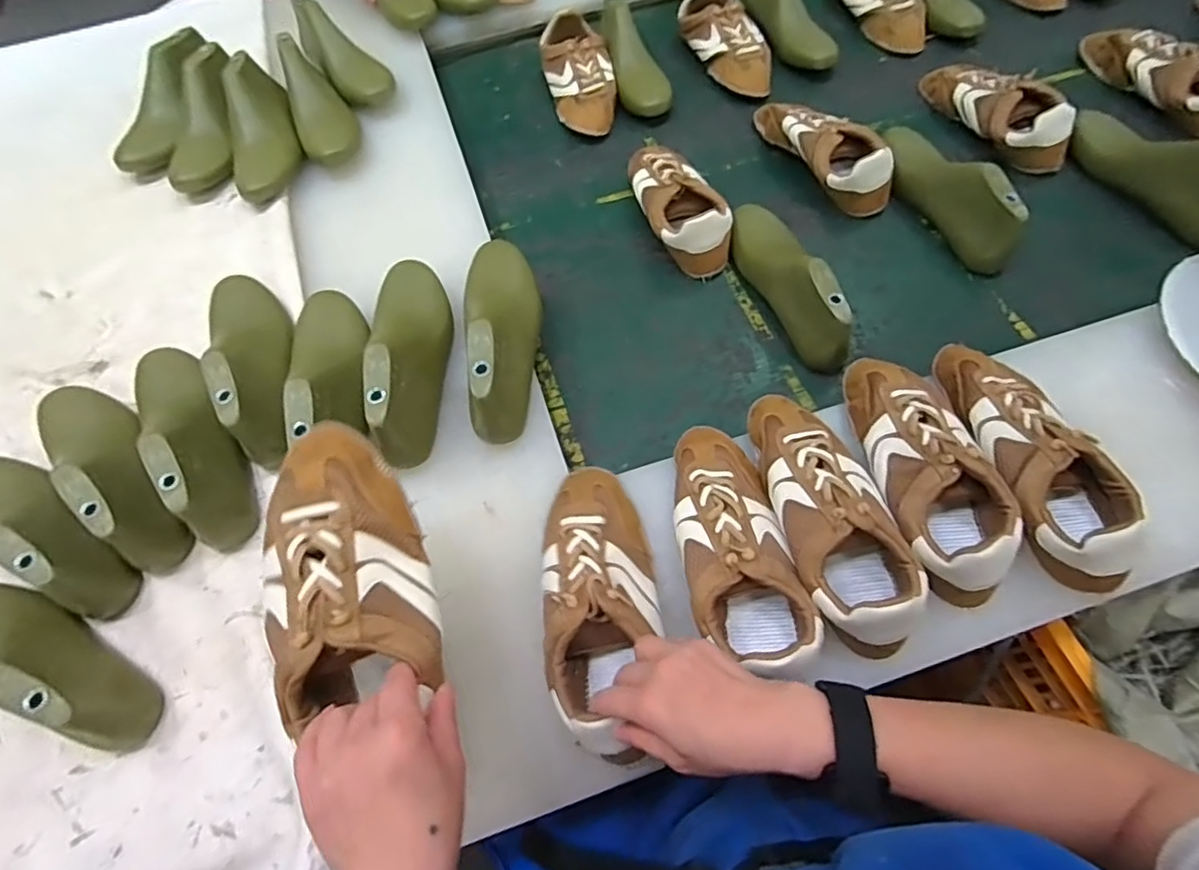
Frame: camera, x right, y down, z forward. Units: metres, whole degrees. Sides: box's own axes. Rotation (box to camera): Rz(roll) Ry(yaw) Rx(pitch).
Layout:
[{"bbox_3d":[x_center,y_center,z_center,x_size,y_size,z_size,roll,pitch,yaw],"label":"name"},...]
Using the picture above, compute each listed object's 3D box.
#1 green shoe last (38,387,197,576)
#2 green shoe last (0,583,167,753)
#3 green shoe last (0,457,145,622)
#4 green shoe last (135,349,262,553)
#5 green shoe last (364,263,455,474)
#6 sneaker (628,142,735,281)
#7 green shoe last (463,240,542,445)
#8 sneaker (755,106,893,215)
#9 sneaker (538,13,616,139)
[{"bbox_3d":[-0.473,0.023,0.570,0.237,0.094,0.078,38,71,21],"label":"green shoe last"},{"bbox_3d":[-0.472,0.174,0.490,0.239,0.089,0.072,16,65,12],"label":"green shoe last"},{"bbox_3d":[-0.526,0.075,0.547,0.244,0.088,0.075,24,66,16],"label":"green shoe last"},{"bbox_3d":[-0.399,-0.008,0.582,0.067,0.093,0.246,-37,66,-13],"label":"green shoe last"},{"bbox_3d":[-0.191,-0.089,0.604,0.073,0.085,0.241,-10,61,-1],"label":"green shoe last"},{"bbox_3d":[0.097,-0.301,0.762,0.095,0.067,0.215,-19,63,-5],"label":"sneaker"},{"bbox_3d":[-0.099,-0.118,0.610,0.077,0.081,0.248,-9,61,-1],"label":"green shoe last"},{"bbox_3d":[0.297,-0.389,0.794,0.093,0.066,0.235,-24,63,-8],"label":"sneaker"},{"bbox_3d":[-0.028,-0.539,0.903,0.099,0.072,0.214,-13,62,-3],"label":"sneaker"}]

